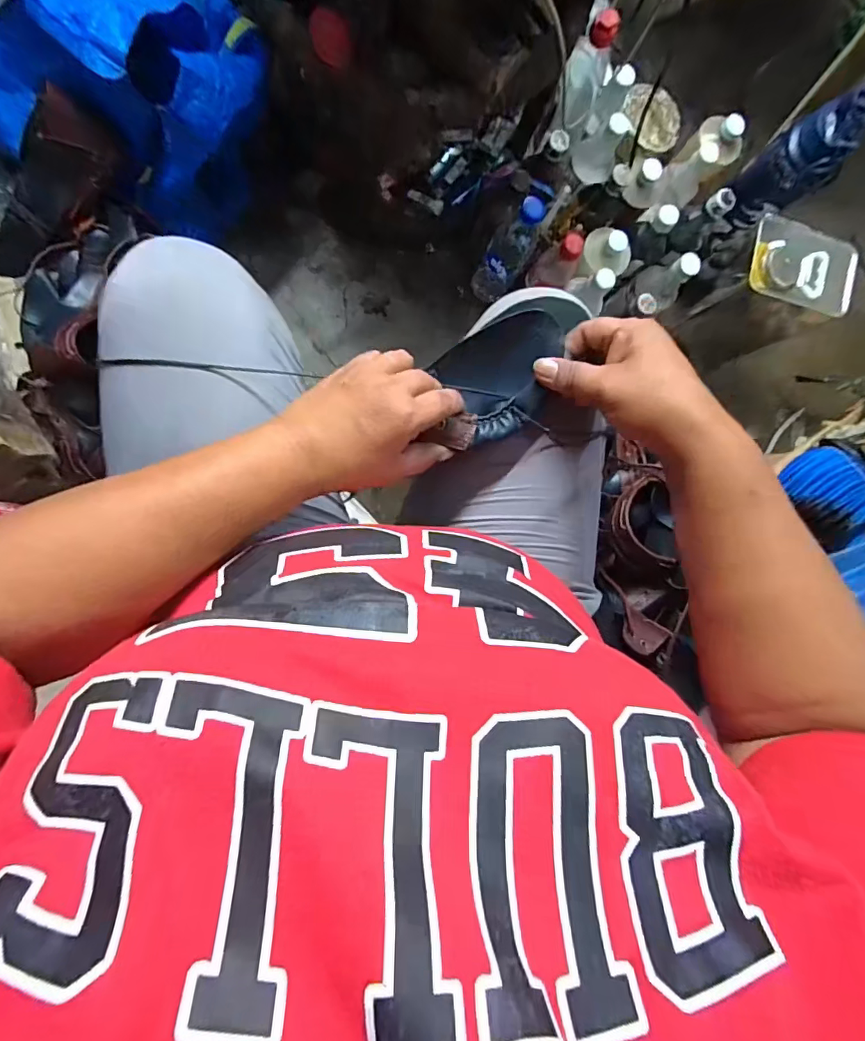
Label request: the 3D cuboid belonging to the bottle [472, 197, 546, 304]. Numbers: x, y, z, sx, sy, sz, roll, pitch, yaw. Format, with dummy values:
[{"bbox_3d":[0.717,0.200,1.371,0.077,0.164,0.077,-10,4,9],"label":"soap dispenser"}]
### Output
[{"bbox_3d":[0.112,-0.401,0.730,0.062,0.209,0.065,31,86,-7],"label":"bottle"}]

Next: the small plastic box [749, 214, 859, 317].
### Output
[{"bbox_3d":[0.513,-0.352,0.666,0.156,0.018,0.101,14,97,-8],"label":"small plastic box"}]

